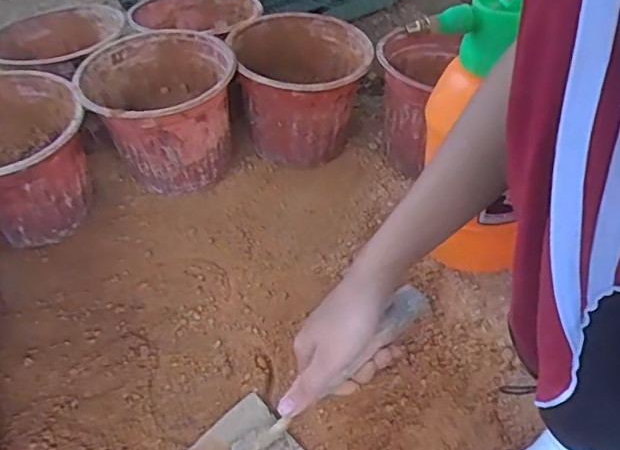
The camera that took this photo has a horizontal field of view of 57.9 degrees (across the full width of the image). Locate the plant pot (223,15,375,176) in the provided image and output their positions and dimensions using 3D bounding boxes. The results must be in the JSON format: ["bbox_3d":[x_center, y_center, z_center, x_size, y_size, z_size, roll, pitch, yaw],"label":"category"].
[{"bbox_3d":[-0.007,-0.159,0.706,0.155,0.151,0.161,-1,43,1],"label":"plant pot"}]

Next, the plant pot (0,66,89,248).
[{"bbox_3d":[-0.321,-0.057,0.618,0.162,0.146,0.166,-22,46,-19],"label":"plant pot"}]

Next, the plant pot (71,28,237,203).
[{"bbox_3d":[-0.170,-0.119,0.669,0.159,0.156,0.168,-1,43,1],"label":"plant pot"}]

